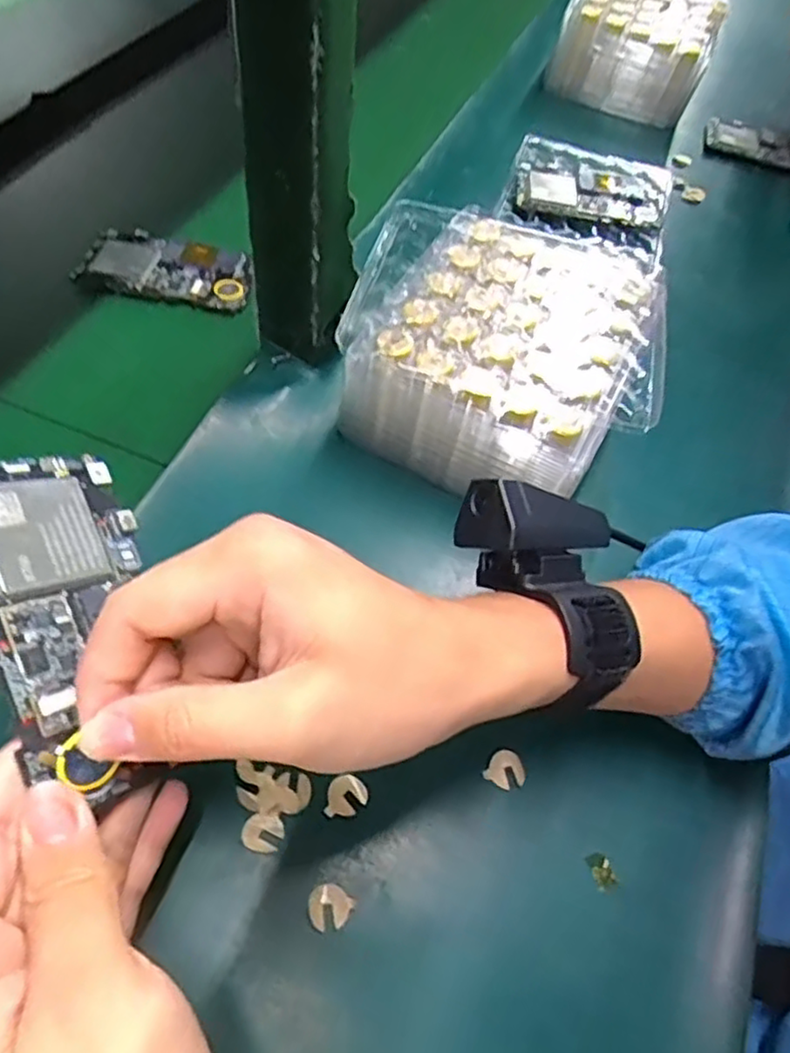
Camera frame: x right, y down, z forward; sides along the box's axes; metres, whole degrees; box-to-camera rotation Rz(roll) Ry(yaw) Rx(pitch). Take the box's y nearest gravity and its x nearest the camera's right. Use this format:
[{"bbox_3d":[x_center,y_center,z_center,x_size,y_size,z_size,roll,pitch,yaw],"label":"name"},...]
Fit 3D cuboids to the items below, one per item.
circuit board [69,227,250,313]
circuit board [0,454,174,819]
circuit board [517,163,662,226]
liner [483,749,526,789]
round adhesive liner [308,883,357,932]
[{"bbox_3d":[-0.167,-0.192,0.508,0.123,0.011,0.062,12,56,3],"label":"circuit board"},{"bbox_3d":[-0.111,0.031,0.240,0.062,0.008,0.124,-11,73,-50],"label":"circuit board"},{"bbox_3d":[0.165,-0.283,0.586,0.120,0.016,0.073,16,56,5],"label":"circuit board"},{"bbox_3d":[0.053,0.115,0.326,0.018,0.004,0.017,-1,74,3],"label":"liner"},{"bbox_3d":[-0.028,0.159,0.288,0.018,0.004,0.017,2,56,-4],"label":"round adhesive liner"}]

